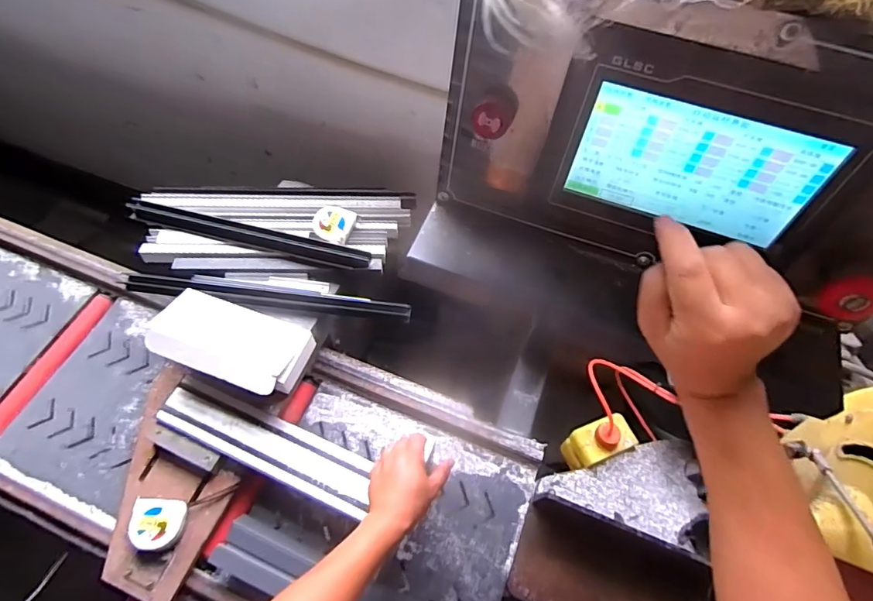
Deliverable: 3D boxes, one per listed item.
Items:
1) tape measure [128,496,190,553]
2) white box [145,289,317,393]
[{"bbox_3d":[-0.397,0.316,0.685,0.072,0.030,0.069,5,60,1],"label":"tape measure"},{"bbox_3d":[-0.315,0.065,0.741,0.229,0.055,0.116,19,62,9],"label":"white box"}]

